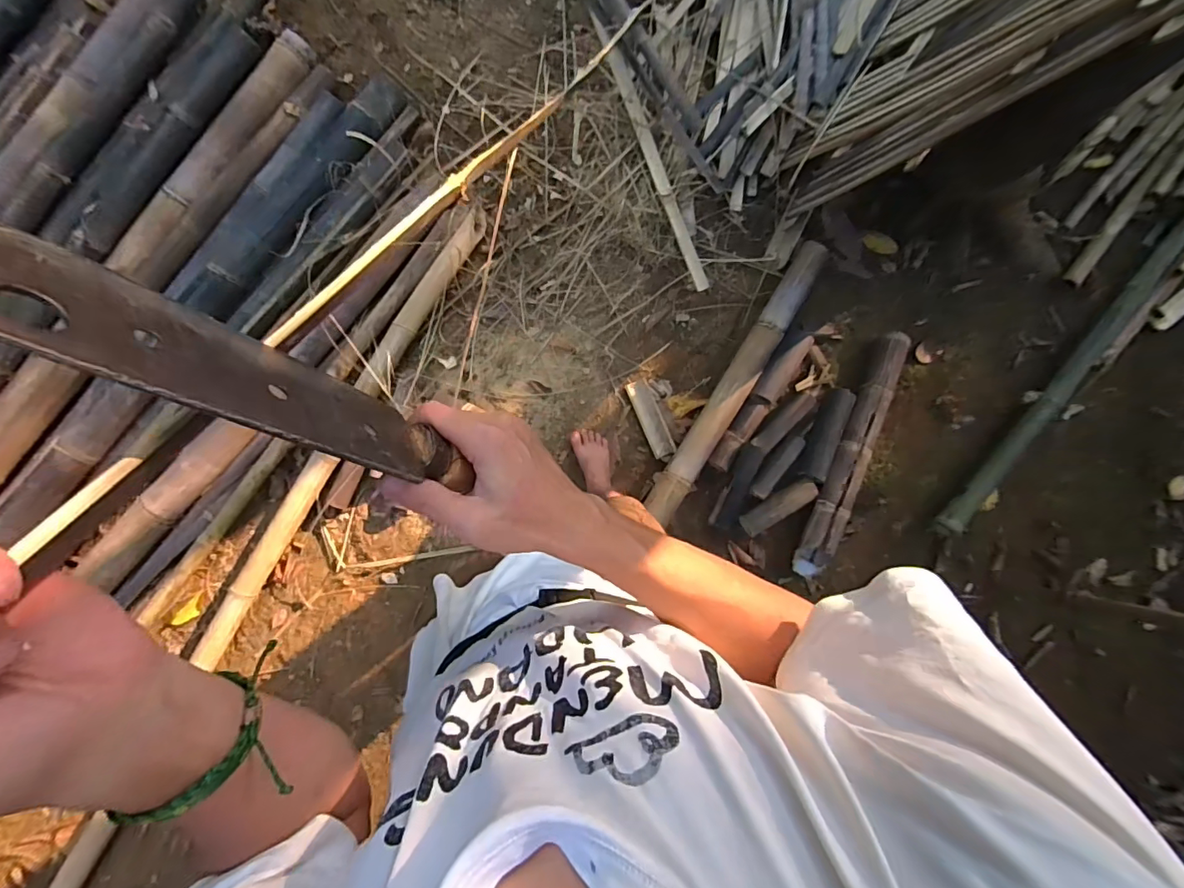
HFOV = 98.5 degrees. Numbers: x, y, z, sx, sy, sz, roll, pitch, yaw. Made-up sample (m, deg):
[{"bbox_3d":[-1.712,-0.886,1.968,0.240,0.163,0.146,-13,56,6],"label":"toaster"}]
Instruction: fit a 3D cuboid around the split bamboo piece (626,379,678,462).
[{"bbox_3d":[0.176,-0.076,1.506,0.070,0.020,0.233,-23,90,-5],"label":"split bamboo piece"}]

